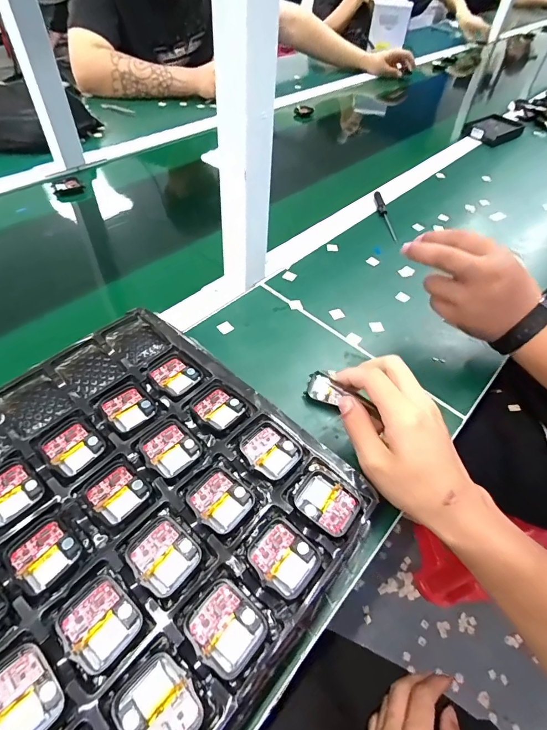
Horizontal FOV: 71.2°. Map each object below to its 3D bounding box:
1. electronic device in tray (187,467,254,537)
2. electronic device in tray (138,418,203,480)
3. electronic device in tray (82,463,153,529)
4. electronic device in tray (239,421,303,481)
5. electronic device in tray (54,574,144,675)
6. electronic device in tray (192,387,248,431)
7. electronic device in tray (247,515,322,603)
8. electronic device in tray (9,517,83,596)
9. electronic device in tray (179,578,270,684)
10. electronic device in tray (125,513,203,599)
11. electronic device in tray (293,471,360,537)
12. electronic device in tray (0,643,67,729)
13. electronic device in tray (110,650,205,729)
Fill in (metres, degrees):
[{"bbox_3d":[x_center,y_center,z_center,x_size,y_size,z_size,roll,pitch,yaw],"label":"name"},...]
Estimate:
[{"bbox_3d":[-0.038,0.096,0.273,0.042,0.006,0.038,36,57,23],"label":"electronic device in tray"},{"bbox_3d":[-0.080,0.064,0.297,0.036,0.004,0.043,-36,62,-29],"label":"electronic device in tray"},{"bbox_3d":[-0.111,0.091,0.271,0.042,0.004,0.036,35,56,22],"label":"electronic device in tray"},{"bbox_3d":[-0.003,0.066,0.297,0.042,0.005,0.037,37,57,23],"label":"electronic device in tray"},{"bbox_3d":[-0.102,0.150,0.224,0.042,0.005,0.036,34,56,21],"label":"electronic device in tray"},{"bbox_3d":[-0.046,0.035,0.320,0.040,0.004,0.034,37,57,23],"label":"electronic device in tray"},{"bbox_3d":[0.007,0.126,0.252,0.042,0.007,0.037,37,57,23],"label":"electronic device in tray"},{"bbox_3d":[-0.146,0.120,0.244,0.037,0.004,0.034,32,55,20],"label":"electronic device in tray"},{"bbox_3d":[-0.028,0.152,0.224,0.043,0.007,0.037,36,57,23],"label":"electronic device in tray"},{"bbox_3d":[-0.071,0.122,0.248,0.042,0.004,0.037,37,57,23],"label":"electronic device in tray"},{"bbox_3d":[0.038,0.099,0.277,0.044,0.005,0.033,34,56,21],"label":"electronic device in tray"},{"bbox_3d":[-0.134,0.174,0.198,0.042,0.006,0.037,39,58,24],"label":"electronic device in tray"},{"bbox_3d":[-0.061,0.181,0.202,0.042,0.005,0.036,38,58,24],"label":"electronic device in tray"}]

